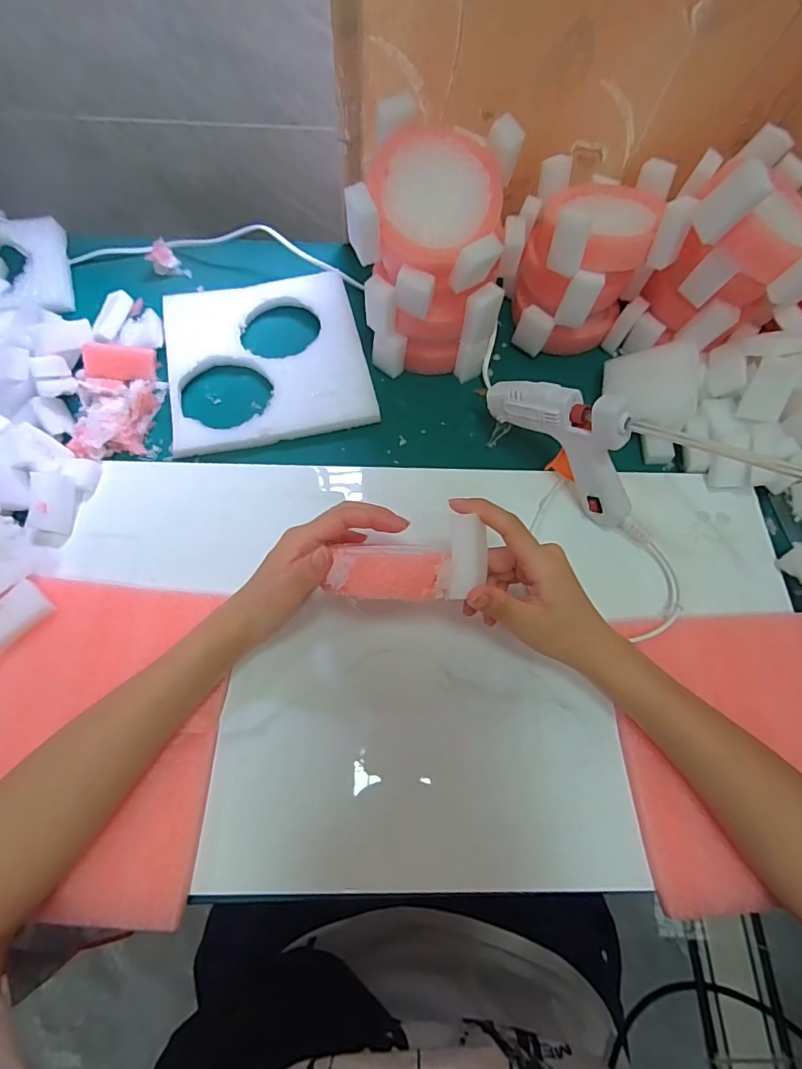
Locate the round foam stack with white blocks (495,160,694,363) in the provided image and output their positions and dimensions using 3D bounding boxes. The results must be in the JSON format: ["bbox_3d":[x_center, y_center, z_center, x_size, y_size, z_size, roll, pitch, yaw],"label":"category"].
[{"bbox_3d":[0.167,-0.251,0.439,0.118,0.122,0.120,2,70,-3],"label":"round foam stack with white blocks"}]

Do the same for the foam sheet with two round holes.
[{"bbox_3d":[-0.125,-0.168,0.452,0.174,0.015,0.183,-13,67,-8],"label":"foam sheet with two round holes"}]

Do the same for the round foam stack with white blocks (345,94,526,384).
[{"bbox_3d":[0.024,-0.226,0.405,0.122,0.153,0.109,7,70,-2],"label":"round foam stack with white blocks"}]

